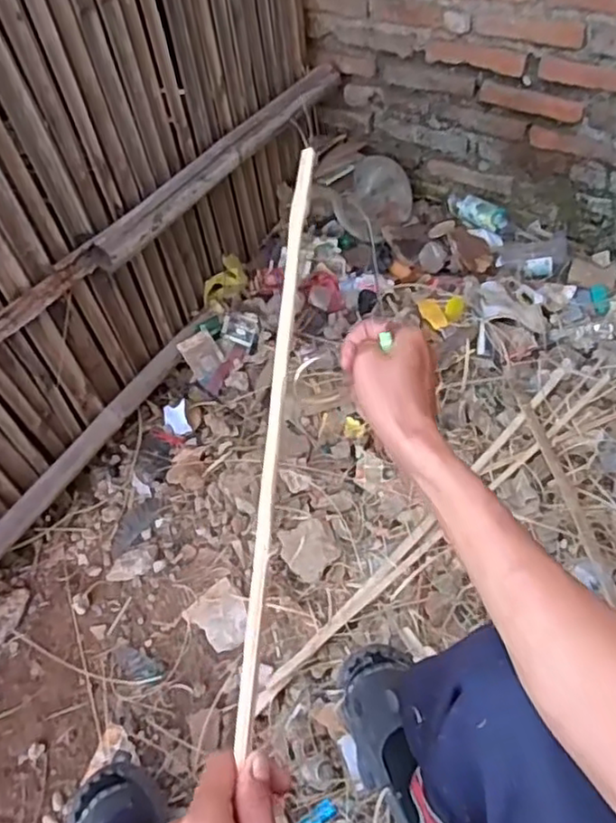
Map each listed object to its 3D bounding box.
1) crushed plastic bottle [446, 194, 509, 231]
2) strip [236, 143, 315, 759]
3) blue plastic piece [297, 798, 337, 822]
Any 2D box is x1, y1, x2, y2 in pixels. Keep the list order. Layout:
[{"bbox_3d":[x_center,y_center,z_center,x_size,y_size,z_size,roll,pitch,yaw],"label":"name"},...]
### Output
[{"bbox_3d":[0.394,-0.464,1.506,0.142,0.037,0.054,19,53,0],"label":"crushed plastic bottle"},{"bbox_3d":[-0.021,-0.003,0.447,0.013,0.008,0.422,2,70,8],"label":"strip"},{"bbox_3d":[0.011,0.550,0.879,0.058,0.004,0.023,-29,53,-18],"label":"blue plastic piece"}]

